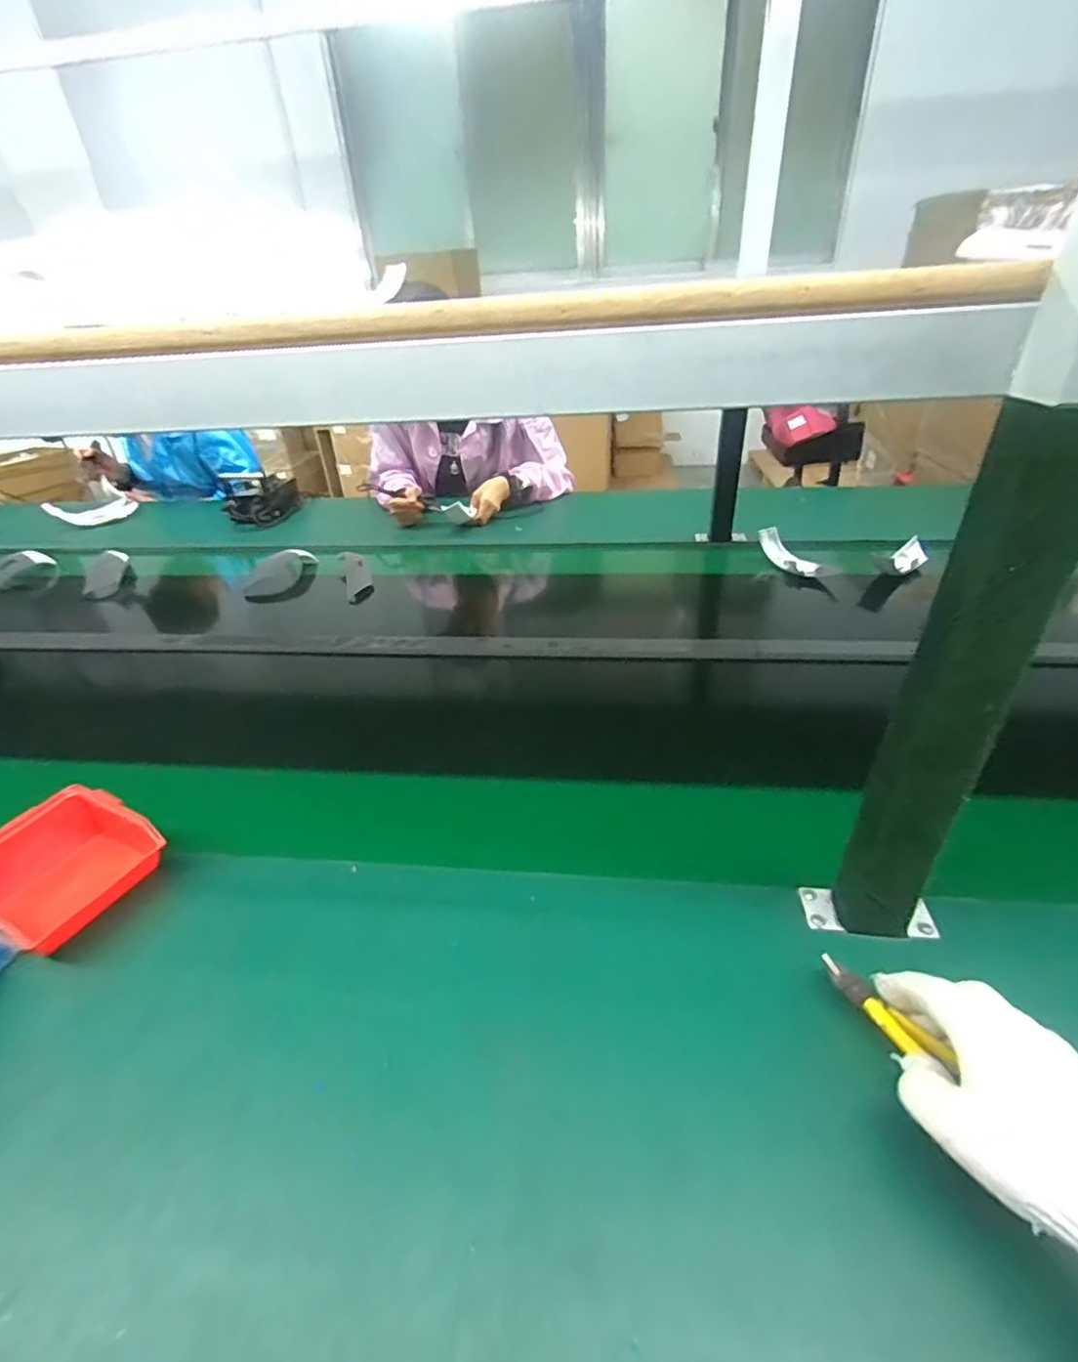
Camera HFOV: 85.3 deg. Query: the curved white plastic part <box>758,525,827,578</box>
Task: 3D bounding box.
[{"bbox_3d":[0.479,-0.246,1.129,0.046,0.058,0.145,-15,35,-16],"label":"curved white plastic part"}]

